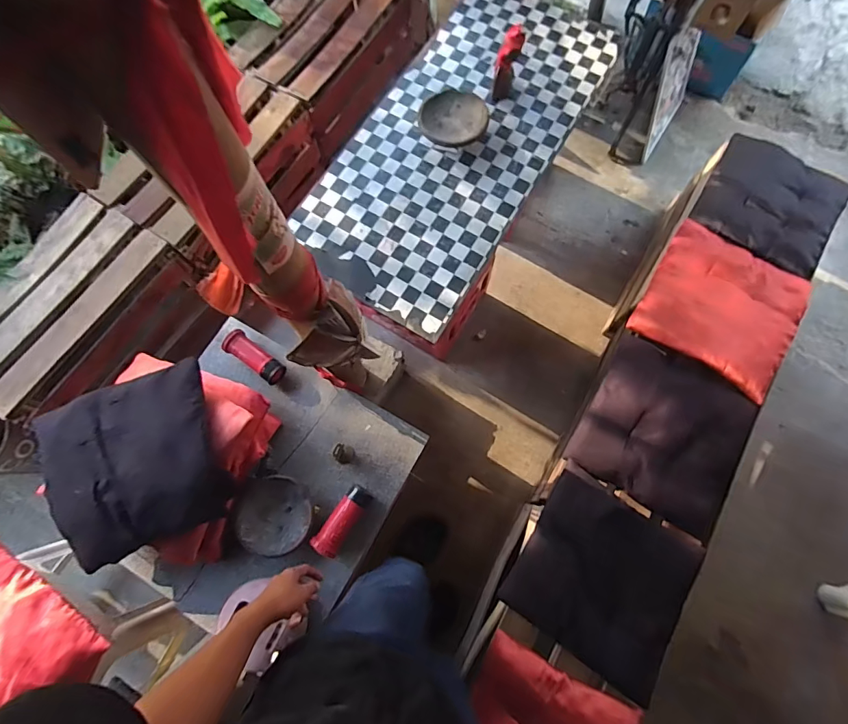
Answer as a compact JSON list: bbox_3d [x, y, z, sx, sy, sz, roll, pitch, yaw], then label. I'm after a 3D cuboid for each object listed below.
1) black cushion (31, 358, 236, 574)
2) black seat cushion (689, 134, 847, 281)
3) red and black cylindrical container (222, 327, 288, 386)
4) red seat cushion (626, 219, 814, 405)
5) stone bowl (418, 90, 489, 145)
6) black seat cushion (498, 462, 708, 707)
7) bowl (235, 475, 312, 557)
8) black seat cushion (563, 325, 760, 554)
[{"bbox_3d":[-0.592,0.206,0.925,0.333,0.106,0.321,-23,75,-5],"label":"black cushion"},{"bbox_3d":[0.958,-0.428,1.257,0.342,0.047,0.324,30,77,9],"label":"black seat cushion"},{"bbox_3d":[-0.416,-0.014,1.114,0.158,0.058,0.058,34,77,10],"label":"red and black cylindrical container"},{"bbox_3d":[0.768,-0.149,1.164,0.359,0.064,0.357,33,77,9],"label":"red seat cushion"},{"bbox_3d":[0.072,-0.581,1.108,0.157,0.067,0.130,-13,74,-3],"label":"stone bowl"},{"bbox_3d":[0.405,0.491,1.024,0.357,0.078,0.337,29,77,8],"label":"black seat cushion"},{"bbox_3d":[-0.326,0.338,1.008,0.151,0.075,0.156,0,74,1],"label":"bowl"},{"bbox_3d":[0.598,0.156,1.108,0.380,0.093,0.390,28,77,8],"label":"black seat cushion"}]

